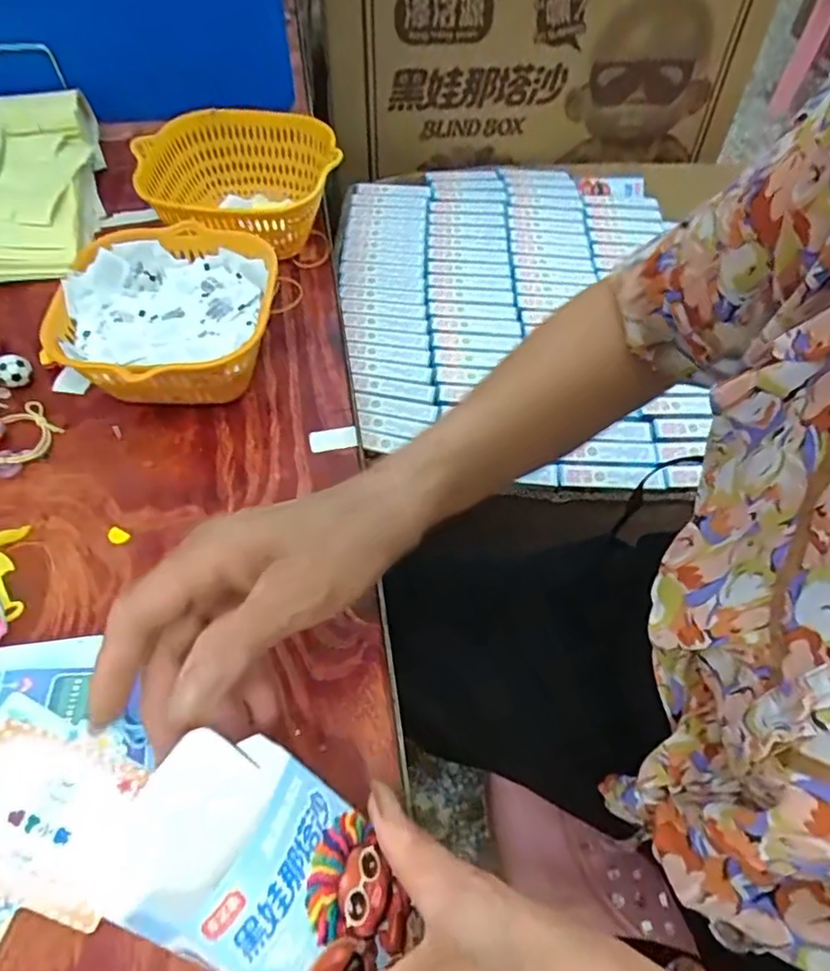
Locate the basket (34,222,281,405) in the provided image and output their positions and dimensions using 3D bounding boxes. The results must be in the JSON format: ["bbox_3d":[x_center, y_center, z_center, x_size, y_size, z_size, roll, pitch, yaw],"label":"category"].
[{"bbox_3d":[-0.164,-0.111,0.426,0.133,0.066,0.143,1,56,-3],"label":"basket"}]

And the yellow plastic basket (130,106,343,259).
[{"bbox_3d":[-0.141,-0.241,0.510,0.151,0.072,0.149,-11,57,-10],"label":"yellow plastic basket"}]

